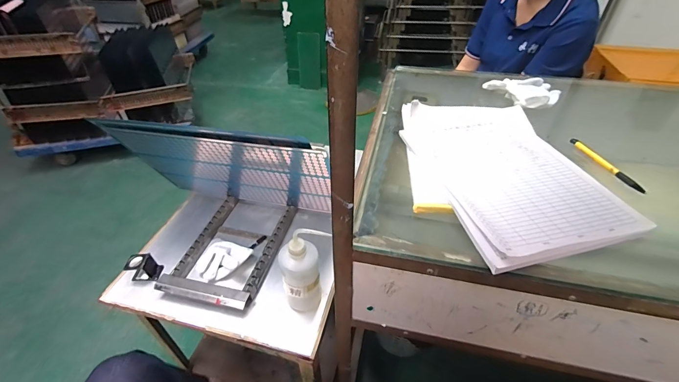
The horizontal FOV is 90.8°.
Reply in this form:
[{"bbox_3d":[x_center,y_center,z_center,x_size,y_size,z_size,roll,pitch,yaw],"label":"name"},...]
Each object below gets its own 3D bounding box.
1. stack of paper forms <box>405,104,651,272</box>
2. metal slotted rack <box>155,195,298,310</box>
[{"bbox_3d":[0.227,-0.041,0.514,0.249,0.024,0.359,-7,41,-5],"label":"stack of paper forms"},{"bbox_3d":[-0.242,0.128,0.782,0.202,0.038,0.305,11,43,15],"label":"metal slotted rack"}]

